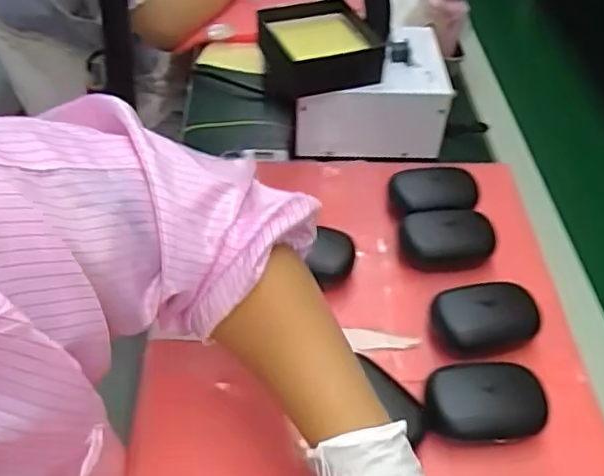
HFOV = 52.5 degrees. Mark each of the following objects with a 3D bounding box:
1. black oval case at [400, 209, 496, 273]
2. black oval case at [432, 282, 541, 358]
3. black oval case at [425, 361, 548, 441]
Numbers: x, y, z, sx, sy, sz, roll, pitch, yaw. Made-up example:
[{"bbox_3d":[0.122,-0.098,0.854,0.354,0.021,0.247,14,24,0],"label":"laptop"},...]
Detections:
[{"bbox_3d":[0.132,0.004,0.552,0.082,0.038,0.054,-4,45,-6],"label":"black oval case"},{"bbox_3d":[0.146,0.065,0.491,0.080,0.030,0.055,-6,47,-10],"label":"black oval case"},{"bbox_3d":[0.129,0.120,0.437,0.080,0.032,0.052,0,46,-4],"label":"black oval case"}]

